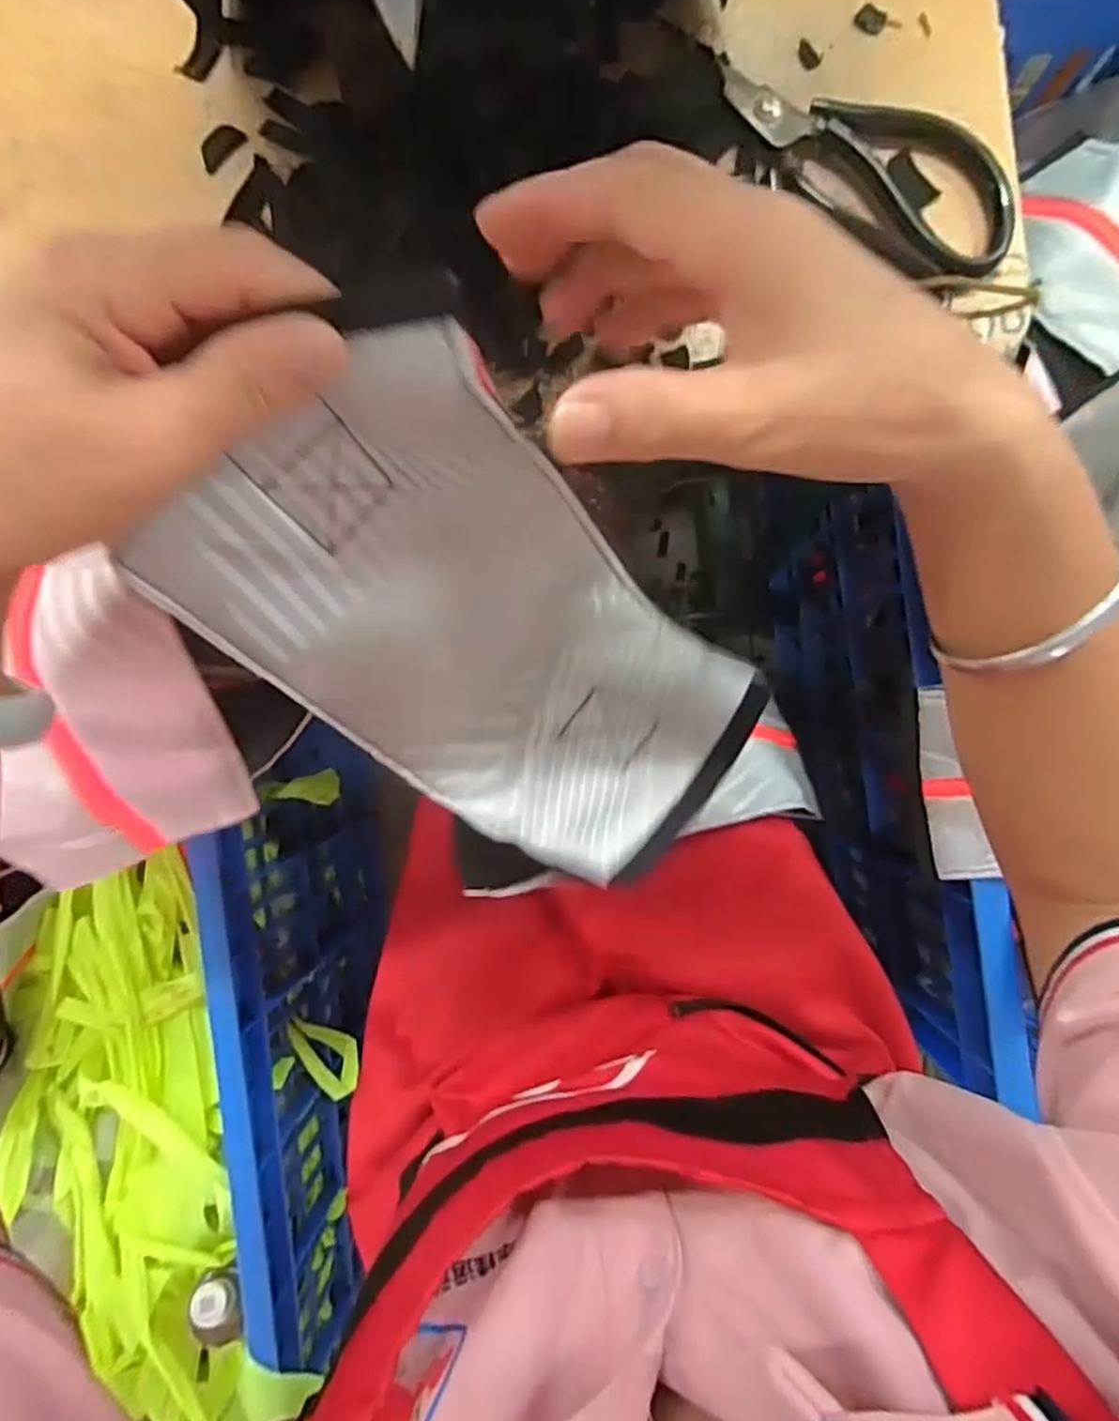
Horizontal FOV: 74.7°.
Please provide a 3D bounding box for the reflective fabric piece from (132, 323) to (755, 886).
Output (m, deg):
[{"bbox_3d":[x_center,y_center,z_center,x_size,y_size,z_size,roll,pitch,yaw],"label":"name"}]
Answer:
[{"bbox_3d":[-0.014,-0.016,0.277,0.128,0.230,0.081,-53,44,-1],"label":"reflective fabric piece"}]

